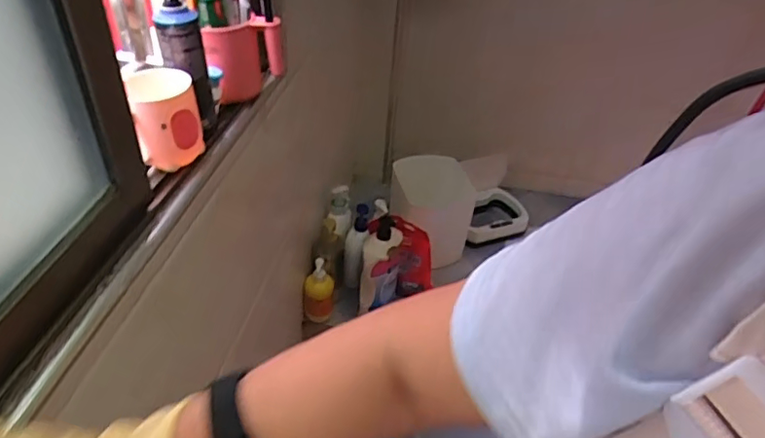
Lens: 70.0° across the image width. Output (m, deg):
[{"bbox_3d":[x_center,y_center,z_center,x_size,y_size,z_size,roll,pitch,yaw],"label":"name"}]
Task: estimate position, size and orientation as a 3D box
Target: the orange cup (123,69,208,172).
[{"bbox_3d":[-0.265,-0.128,0.671,0.075,0.099,0.086,-13,43,-21],"label":"orange cup"}]

